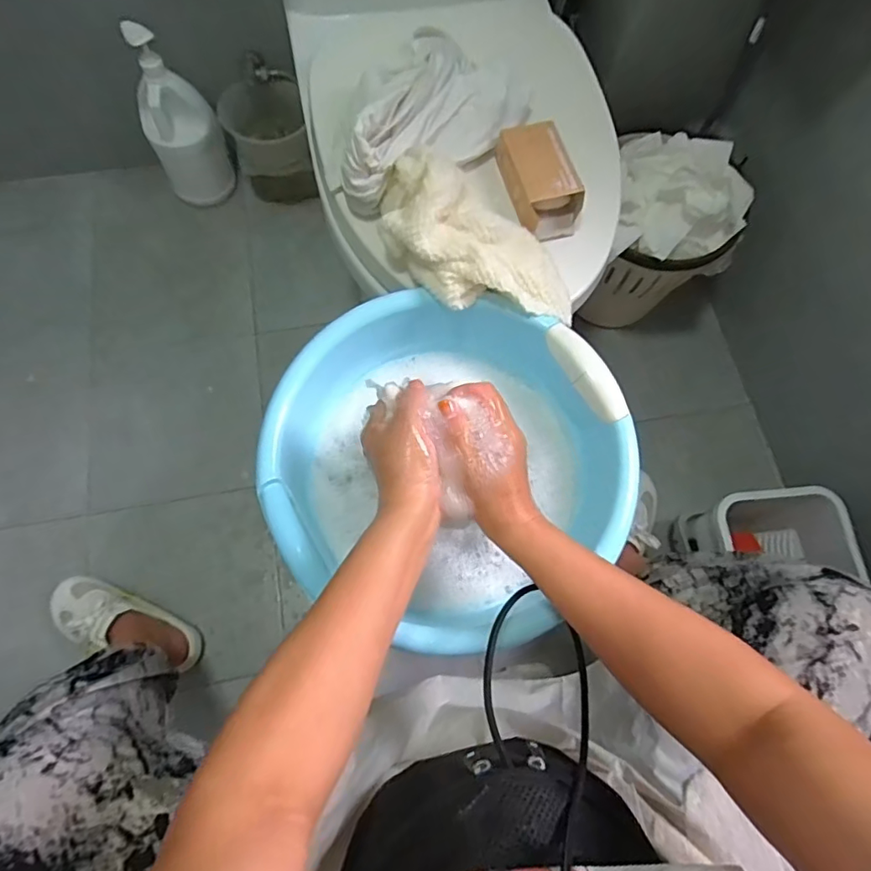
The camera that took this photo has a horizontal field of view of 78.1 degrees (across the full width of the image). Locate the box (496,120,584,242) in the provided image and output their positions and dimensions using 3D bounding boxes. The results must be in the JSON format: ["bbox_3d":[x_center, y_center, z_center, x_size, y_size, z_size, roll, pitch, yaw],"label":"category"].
[{"bbox_3d":[0.116,-0.278,0.590,0.067,0.043,0.117,-15,72,-7],"label":"box"}]

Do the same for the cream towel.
[{"bbox_3d":[0.035,-0.191,0.537,0.221,0.063,0.114,39,74,10],"label":"cream towel"}]

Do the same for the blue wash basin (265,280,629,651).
[{"bbox_3d":[0.012,0.027,0.532,0.338,0.101,0.326,1,71,-2],"label":"blue wash basin"}]

